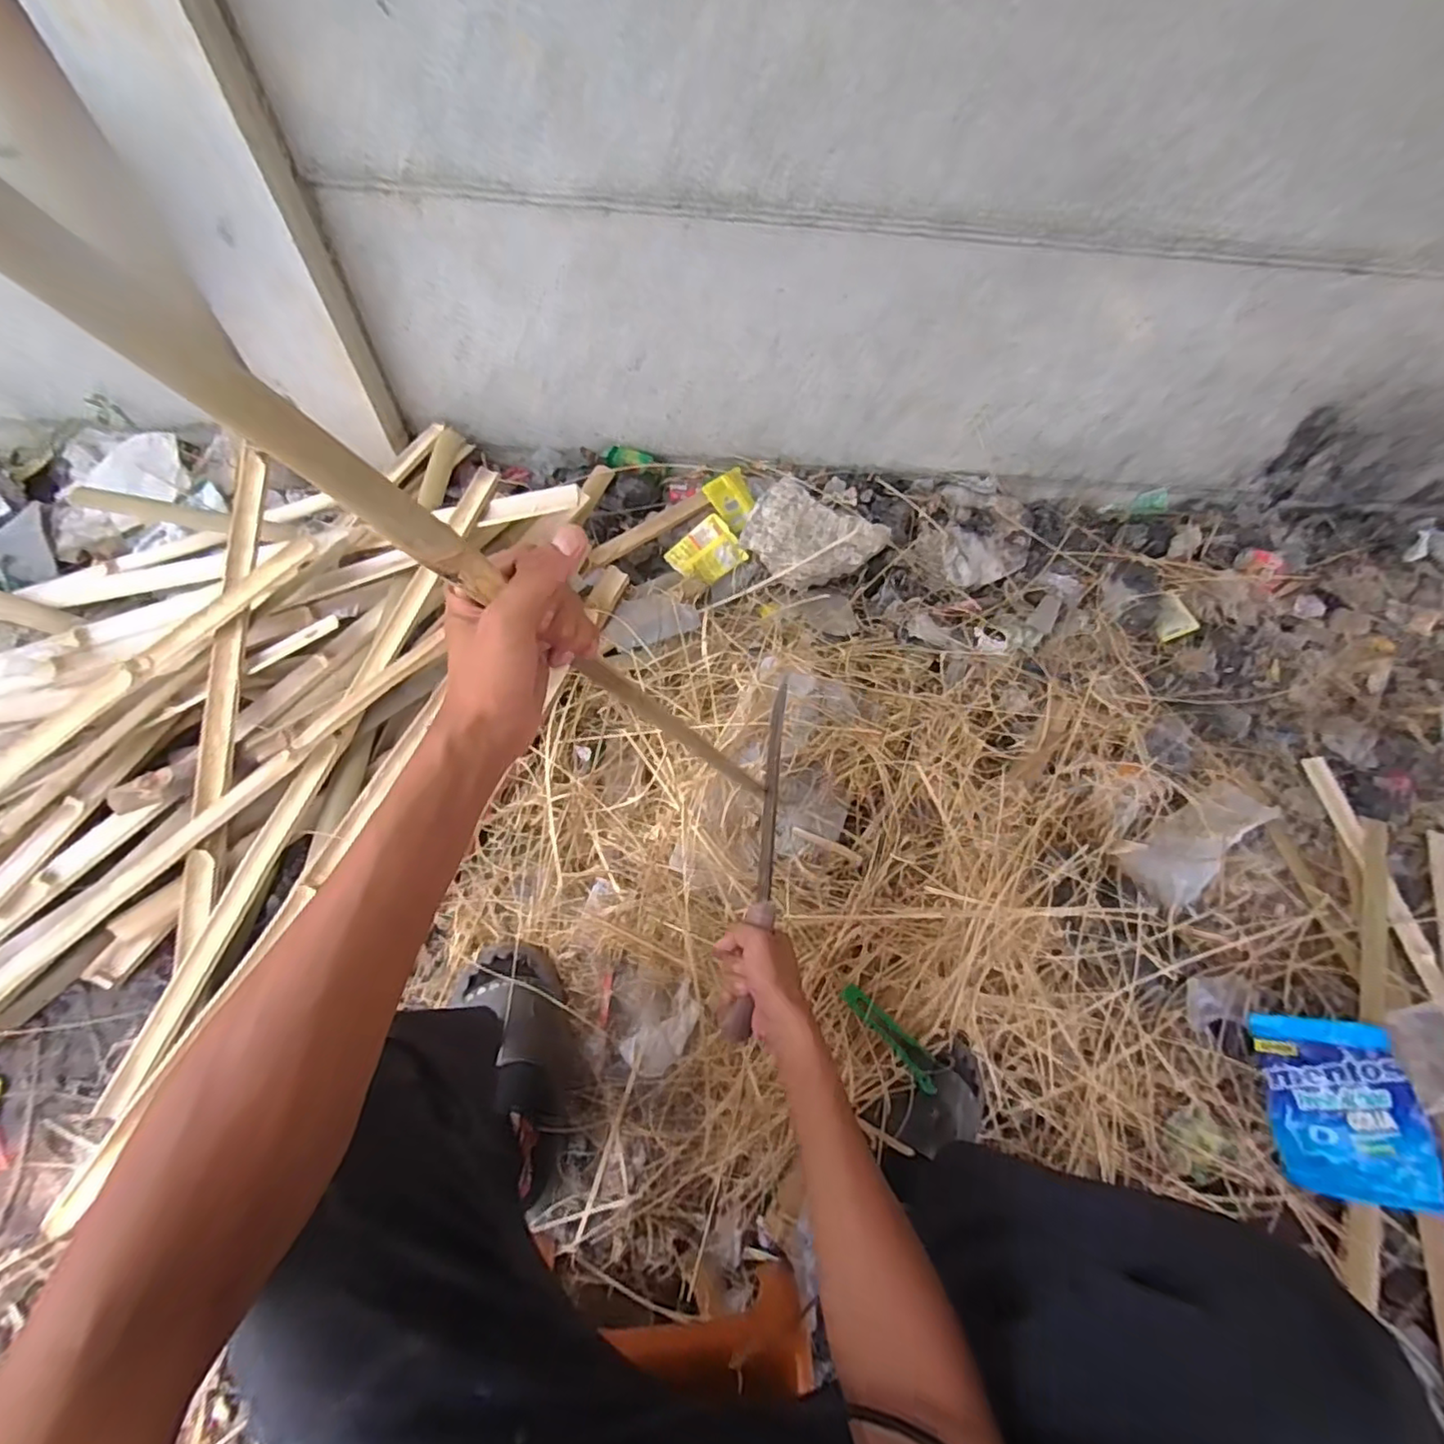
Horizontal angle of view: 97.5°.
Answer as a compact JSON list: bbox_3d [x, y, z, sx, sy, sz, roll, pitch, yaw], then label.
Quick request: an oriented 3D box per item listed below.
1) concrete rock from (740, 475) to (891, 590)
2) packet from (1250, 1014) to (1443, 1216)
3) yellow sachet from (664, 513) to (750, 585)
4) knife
[{"bbox_3d":[0.157,-0.323,1.091,0.209,0.069,0.178,35,65,14],"label":"concrete rock"},{"bbox_3d":[0.742,0.461,0.759,0.133,0.026,0.188,-16,61,38],"label":"packet"},{"bbox_3d":[-0.025,-0.298,1.126,0.118,0.009,0.099,-42,89,1],"label":"yellow sachet"},{"bbox_3d":[0.049,0.127,0.699,0.032,0.029,0.406,9,61,1],"label":"knife"}]

